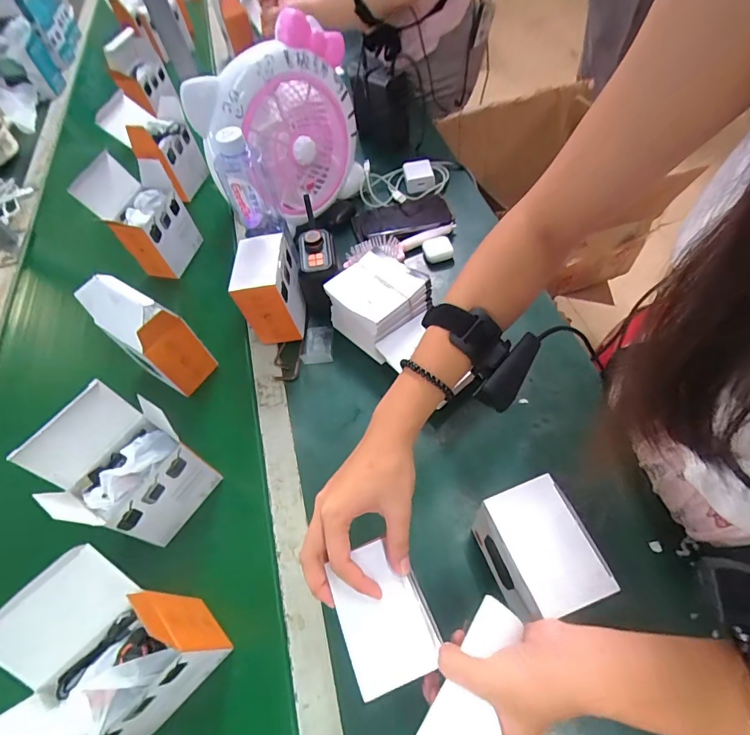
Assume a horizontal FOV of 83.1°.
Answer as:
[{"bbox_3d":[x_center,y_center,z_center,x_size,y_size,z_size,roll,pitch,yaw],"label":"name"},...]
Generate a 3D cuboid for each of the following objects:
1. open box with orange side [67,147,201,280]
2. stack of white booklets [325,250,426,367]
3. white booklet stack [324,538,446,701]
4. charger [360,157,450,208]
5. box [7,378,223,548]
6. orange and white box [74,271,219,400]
[{"bbox_3d":[-0.361,-0.247,0.679,0.092,0.168,0.124,19,63,18],"label":"open box with orange side"},{"bbox_3d":[0.003,-0.086,0.584,0.100,0.092,0.108,-42,62,-17],"label":"stack of white booklets"},{"bbox_3d":[0.005,0.187,0.327,0.066,0.014,0.095,-22,58,-9],"label":"white booklet stack"},{"bbox_3d":[0.057,-0.345,0.765,0.168,0.030,0.081,-16,58,-2],"label":"charger"},{"bbox_3d":[-0.258,0.107,0.446,0.092,0.155,0.119,27,65,22],"label":"box"},{"bbox_3d":[-0.299,-0.047,0.549,0.122,0.146,0.060,24,64,21],"label":"orange and white box"}]

